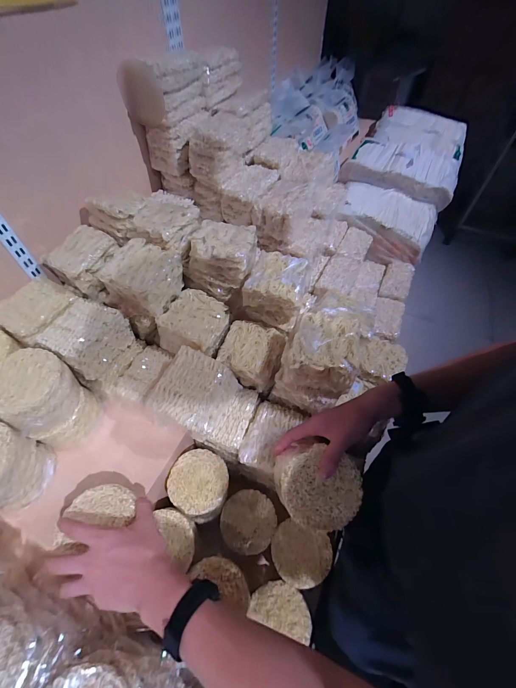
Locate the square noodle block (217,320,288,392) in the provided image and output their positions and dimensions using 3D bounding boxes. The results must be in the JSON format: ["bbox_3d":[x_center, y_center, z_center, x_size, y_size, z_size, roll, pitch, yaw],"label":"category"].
[{"bbox_3d":[-0.012,0.020,0.608,0.119,0.058,0.121,17,56,11],"label":"square noodle block"}]

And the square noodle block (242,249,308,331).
[{"bbox_3d":[0.037,-0.114,0.612,0.109,0.100,0.106,13,55,8],"label":"square noodle block"}]

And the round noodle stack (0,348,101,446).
[{"bbox_3d":[-0.382,0.100,0.532,0.125,0.148,0.117,0,54,-1],"label":"round noodle stack"}]

